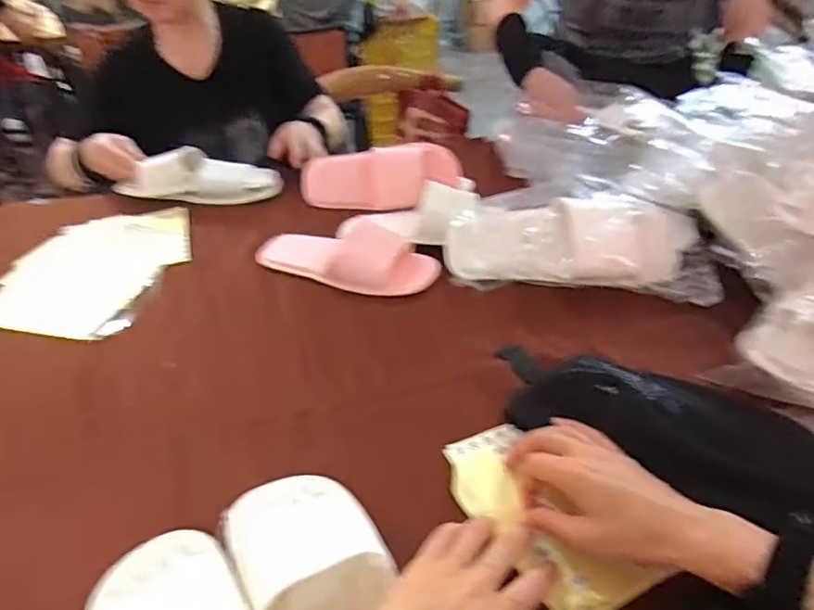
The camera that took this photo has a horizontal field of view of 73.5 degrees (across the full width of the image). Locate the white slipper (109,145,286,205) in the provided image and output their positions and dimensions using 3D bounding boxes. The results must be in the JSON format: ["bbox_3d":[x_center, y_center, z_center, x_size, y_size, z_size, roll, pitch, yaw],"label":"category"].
[{"bbox_3d":[-0.331,-0.220,0.888,0.235,0.064,0.107,-2,42,-19],"label":"white slipper"}]

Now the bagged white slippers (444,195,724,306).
[{"bbox_3d":[0.213,-0.079,0.668,0.327,0.072,0.114,3,39,6],"label":"bagged white slippers"}]

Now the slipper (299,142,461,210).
[{"bbox_3d":[-0.042,-0.192,0.831,0.245,0.083,0.079,-3,38,-2],"label":"slipper"}]

